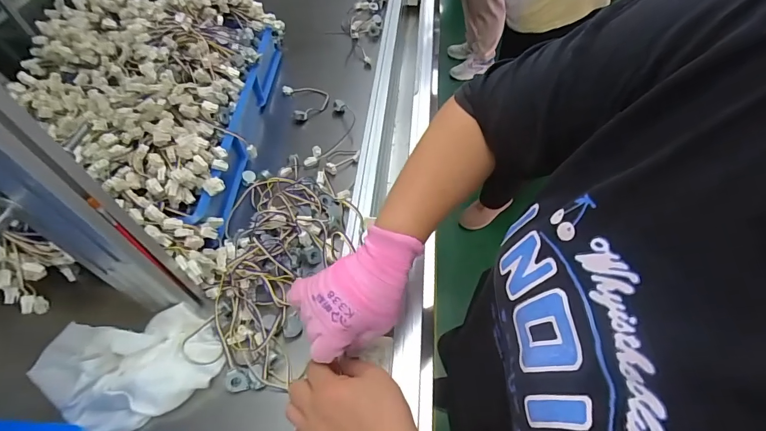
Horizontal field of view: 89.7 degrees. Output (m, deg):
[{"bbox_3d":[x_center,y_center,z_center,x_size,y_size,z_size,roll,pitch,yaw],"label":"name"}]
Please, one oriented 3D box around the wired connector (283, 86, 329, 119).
[{"bbox_3d":[-0.166,-0.258,0.866,0.093,0.038,0.128,-21,54,-10],"label":"wired connector"}]

